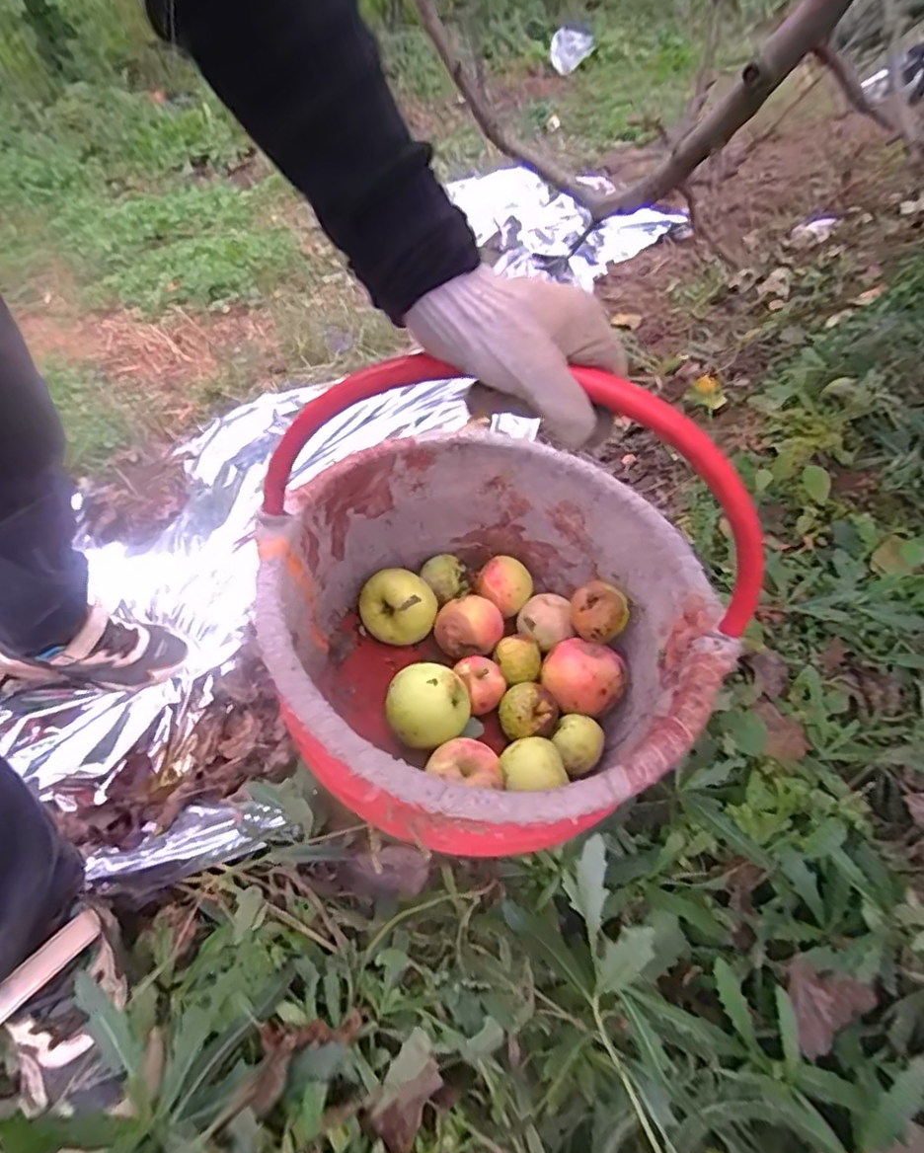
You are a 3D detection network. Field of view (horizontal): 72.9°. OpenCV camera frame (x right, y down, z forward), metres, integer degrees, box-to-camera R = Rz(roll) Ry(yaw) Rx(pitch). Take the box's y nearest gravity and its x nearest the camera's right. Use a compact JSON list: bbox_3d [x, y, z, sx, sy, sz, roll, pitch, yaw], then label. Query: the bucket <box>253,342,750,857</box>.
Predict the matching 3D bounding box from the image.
[{"bbox_3d":[0.026,0.004,0.513,0.360,0.338,0.369,0,47,0],"label":"bucket"}]

